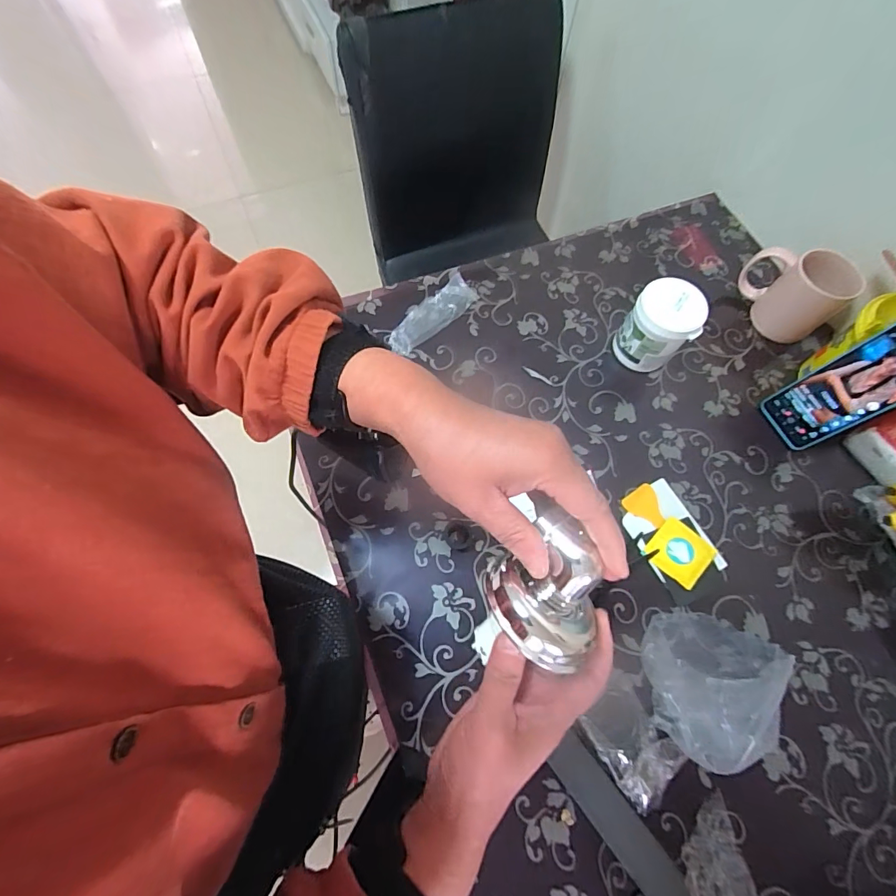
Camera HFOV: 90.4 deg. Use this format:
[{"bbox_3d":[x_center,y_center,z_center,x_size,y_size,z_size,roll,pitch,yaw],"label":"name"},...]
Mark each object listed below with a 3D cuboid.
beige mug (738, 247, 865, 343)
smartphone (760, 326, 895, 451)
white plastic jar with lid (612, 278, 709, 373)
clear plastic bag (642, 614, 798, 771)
[{"bbox_3d":[0.493,-0.229,0.643,0.073,0.100,0.130,-37,74,-16],"label":"beige mug"},{"bbox_3d":[0.491,-0.068,0.552,0.009,0.170,0.079,-11,67,-34],"label":"smartphone"},{"bbox_3d":[0.280,-0.160,0.602,0.085,0.106,0.079,24,69,7],"label":"white plastic jar with lid"},{"bbox_3d":[0.258,0.234,0.442,0.093,0.113,0.131,0,68,-3],"label":"clear plastic bag"}]

